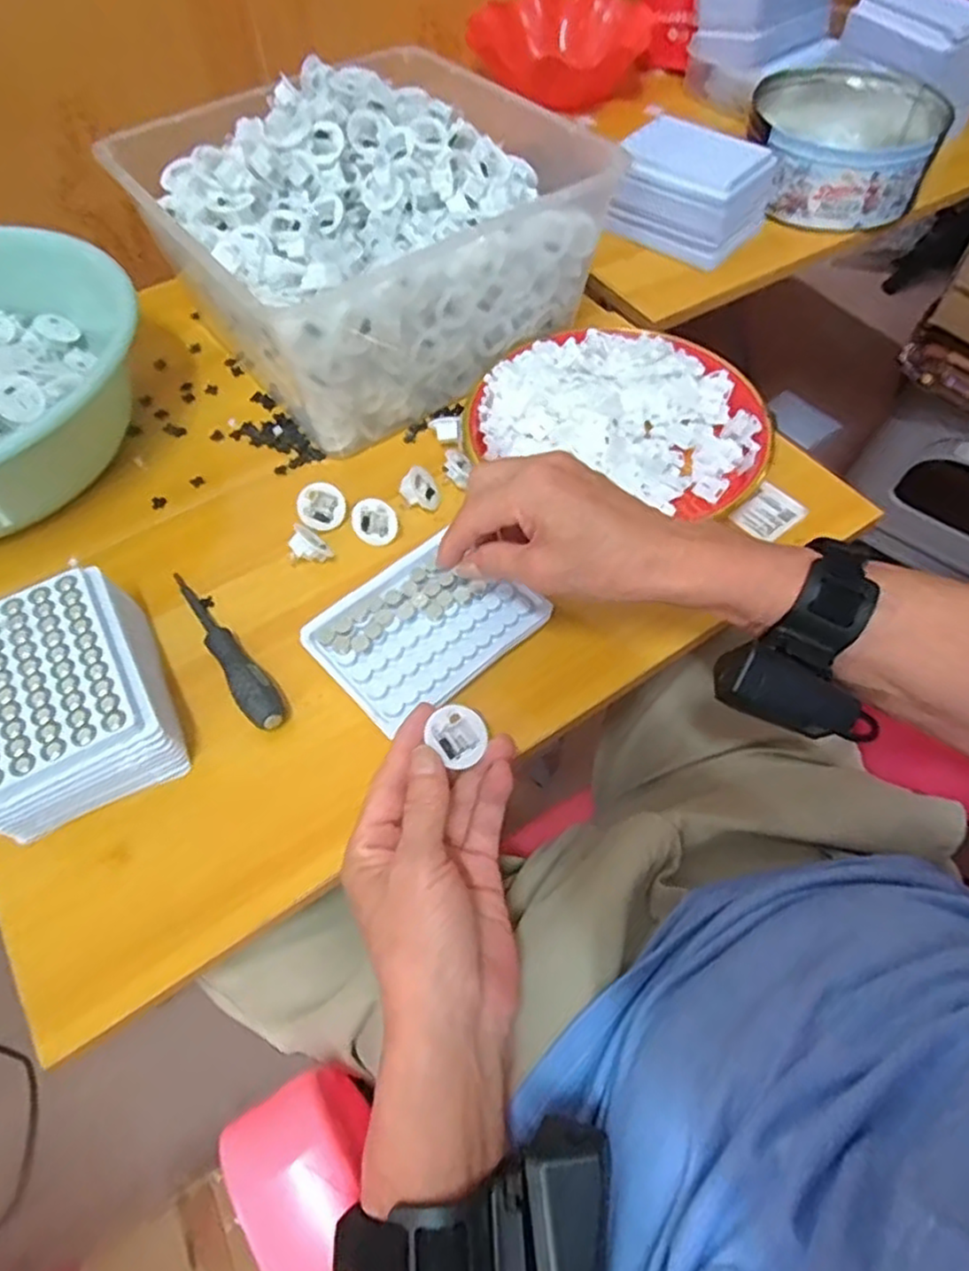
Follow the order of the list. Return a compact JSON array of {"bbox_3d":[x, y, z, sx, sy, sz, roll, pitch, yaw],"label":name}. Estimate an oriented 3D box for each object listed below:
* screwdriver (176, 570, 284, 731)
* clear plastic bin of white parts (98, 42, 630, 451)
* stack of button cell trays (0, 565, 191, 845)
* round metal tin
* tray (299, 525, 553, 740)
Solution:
[{"bbox_3d":[-0.163,0.003,0.447,0.023,0.020,0.141,-30,61,-16],"label":"screwdriver"},{"bbox_3d":[-0.087,-0.311,0.571,0.289,0.148,0.247,-33,62,-18],"label":"clear plastic bin of white parts"},{"bbox_3d":[-0.241,0.037,0.409,0.098,0.061,0.126,-25,60,-13],"label":"stack of button cell trays"},{"bbox_3d":[0.360,-0.495,0.716,0.175,0.074,0.184,-1,57,1],"label":"round metal tin"},{"bbox_3d":[-0.038,-0.008,0.440,0.125,0.015,0.093,-38,64,-20],"label":"tray"}]

